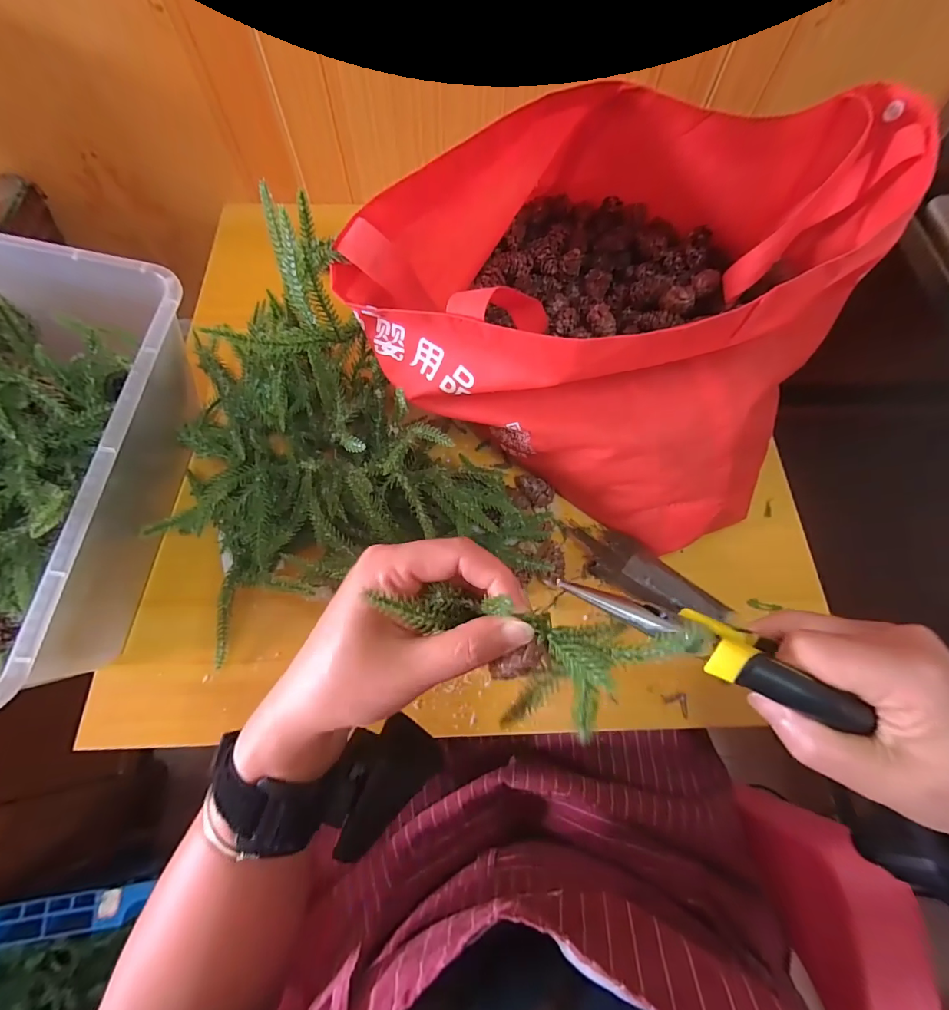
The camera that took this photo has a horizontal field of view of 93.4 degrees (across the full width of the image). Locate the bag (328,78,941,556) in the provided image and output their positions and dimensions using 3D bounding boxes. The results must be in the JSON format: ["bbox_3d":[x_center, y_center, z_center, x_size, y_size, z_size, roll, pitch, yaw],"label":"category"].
[{"bbox_3d":[0.115,-0.165,0.357,0.317,0.192,0.301,26,70,9],"label":"bag"}]

